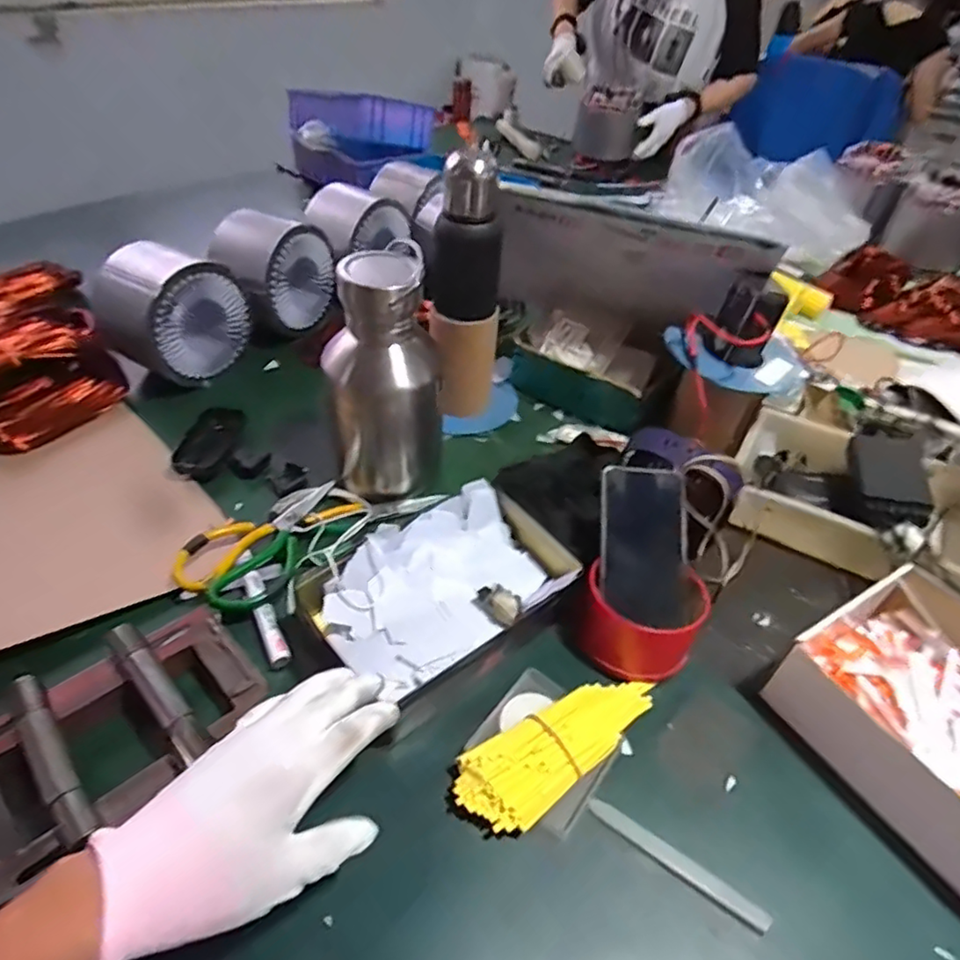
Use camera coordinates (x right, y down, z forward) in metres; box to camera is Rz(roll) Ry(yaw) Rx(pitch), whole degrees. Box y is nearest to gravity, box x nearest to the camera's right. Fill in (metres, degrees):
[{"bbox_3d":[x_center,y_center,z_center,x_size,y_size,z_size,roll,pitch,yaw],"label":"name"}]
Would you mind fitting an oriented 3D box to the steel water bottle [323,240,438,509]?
[{"bbox_3d":[-0.100,-0.100,0.621,0.106,0.230,0.098,-14,46,-17],"label":"steel water bottle"}]

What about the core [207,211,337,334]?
[{"bbox_3d":[-0.291,-0.297,0.879,0.101,0.136,0.166,25,47,22],"label":"core"}]

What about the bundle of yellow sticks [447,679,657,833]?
[{"bbox_3d":[0.064,0.201,0.472,0.175,0.026,0.059,-24,50,-26],"label":"bundle of yellow sticks"}]

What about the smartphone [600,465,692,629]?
[{"bbox_3d":[0.148,0.058,0.554,0.077,0.008,0.141,3,78,-1],"label":"smartphone"}]

